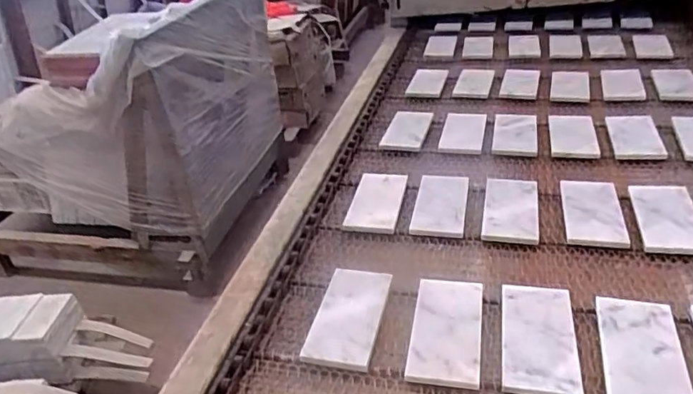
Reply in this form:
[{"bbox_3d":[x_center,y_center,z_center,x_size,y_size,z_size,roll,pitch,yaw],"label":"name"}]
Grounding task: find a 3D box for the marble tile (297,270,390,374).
[{"bbox_3d":[0.005,0.145,0.678,0.080,0.012,0.157,4,29,14],"label":"marble tile"}]

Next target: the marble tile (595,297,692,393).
[{"bbox_3d":[0.315,0.166,0.584,0.078,0.010,0.152,4,31,17],"label":"marble tile"}]

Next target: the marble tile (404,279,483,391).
[{"bbox_3d":[0.118,0.152,0.643,0.078,0.016,0.158,0,28,15],"label":"marble tile"}]

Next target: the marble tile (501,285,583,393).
[{"bbox_3d":[0.215,0.156,0.616,0.077,0.011,0.152,0,30,17],"label":"marble tile"}]

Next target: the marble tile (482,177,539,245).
[{"bbox_3d":[0.250,0.017,0.833,0.078,0.010,0.158,3,30,16],"label":"marble tile"}]

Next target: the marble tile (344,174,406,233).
[{"bbox_3d":[0.048,0.008,0.884,0.079,0.015,0.162,2,32,12],"label":"marble tile"}]

